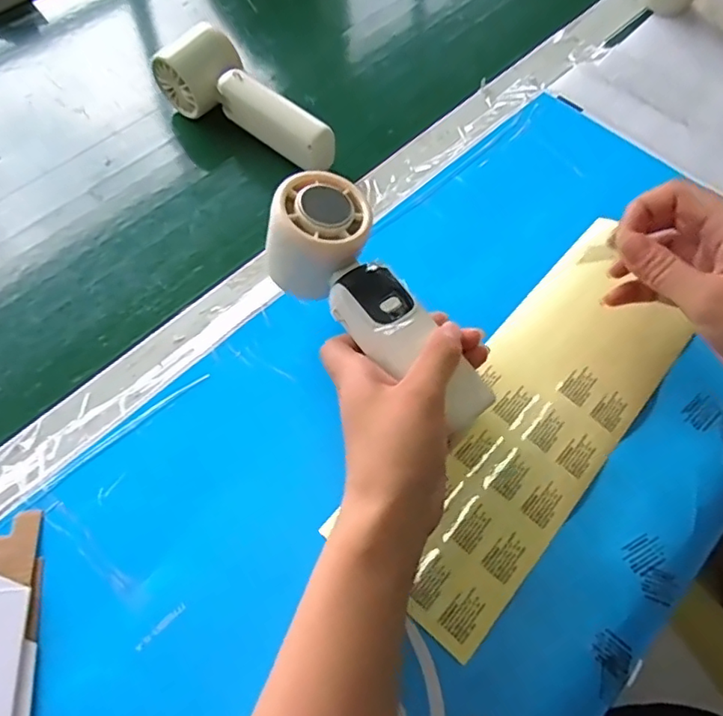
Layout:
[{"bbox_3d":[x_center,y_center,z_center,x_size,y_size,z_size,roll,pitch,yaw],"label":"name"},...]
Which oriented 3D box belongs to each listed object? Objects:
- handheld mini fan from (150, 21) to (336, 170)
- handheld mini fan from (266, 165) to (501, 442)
[{"bbox_3d":[-0.085,-0.204,0.448,0.163,0.058,0.051,31,67,16],"label":"handheld mini fan"},{"bbox_3d":[0.009,-0.029,0.318,0.056,0.045,0.162,-38,84,-17],"label":"handheld mini fan"}]

